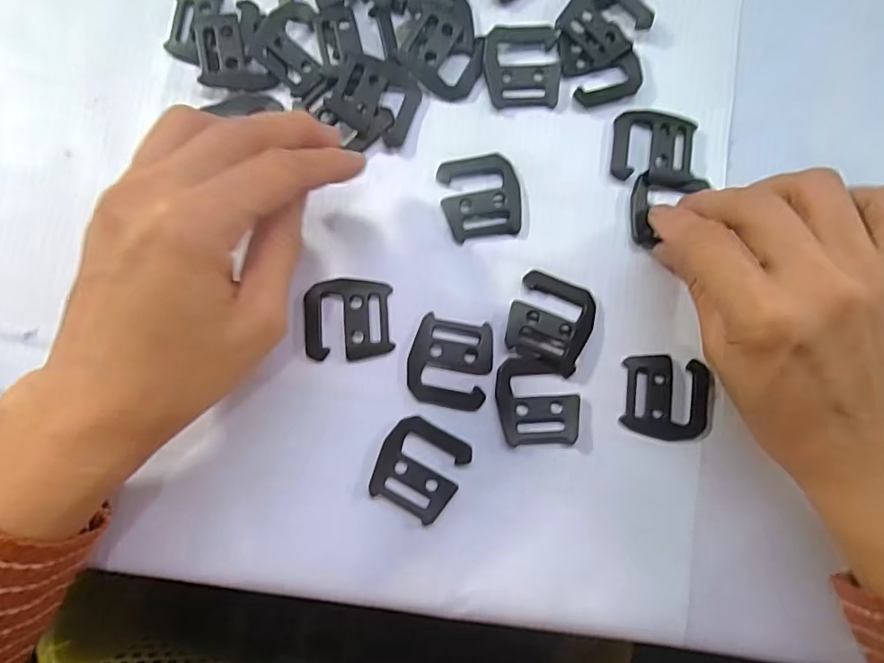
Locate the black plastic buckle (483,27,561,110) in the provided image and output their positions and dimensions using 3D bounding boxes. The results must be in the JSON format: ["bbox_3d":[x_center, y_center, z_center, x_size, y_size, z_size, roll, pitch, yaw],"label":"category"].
[{"bbox_3d":[0.038,-0.126,0.249,0.036,0.006,0.037,-2,82,-2],"label":"black plastic buckle"}]

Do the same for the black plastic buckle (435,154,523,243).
[{"bbox_3d":[0.018,-0.063,0.243,0.036,0.004,0.039,-9,83,-3],"label":"black plastic buckle"}]

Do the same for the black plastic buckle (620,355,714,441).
[{"bbox_3d":[0.102,0.030,0.236,0.041,0.004,0.036,7,82,-1],"label":"black plastic buckle"}]

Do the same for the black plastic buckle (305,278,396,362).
[{"bbox_3d":[-0.042,-0.006,0.234,0.038,0.004,0.036,-4,82,-2],"label":"black plastic buckle"}]

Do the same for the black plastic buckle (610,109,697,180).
[{"bbox_3d":[0.100,-0.088,0.248,0.038,0.005,0.033,5,82,-1],"label":"black plastic buckle"}]

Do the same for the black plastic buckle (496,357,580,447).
[{"bbox_3d":[0.043,0.031,0.233,0.035,0.005,0.038,-2,82,-2],"label":"black plastic buckle"}]

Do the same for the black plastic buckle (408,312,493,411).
[{"bbox_3d":[0.004,0.014,0.233,0.036,0.004,0.039,11,82,0],"label":"black plastic buckle"}]

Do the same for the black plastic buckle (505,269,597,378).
[{"bbox_3d":[0.049,-0.005,0.236,0.037,0.006,0.040,24,82,2],"label":"black plastic buckle"}]

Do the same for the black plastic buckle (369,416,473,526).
[{"bbox_3d":[-0.010,0.059,0.228,0.036,0.004,0.038,28,82,2],"label":"black plastic buckle"}]

